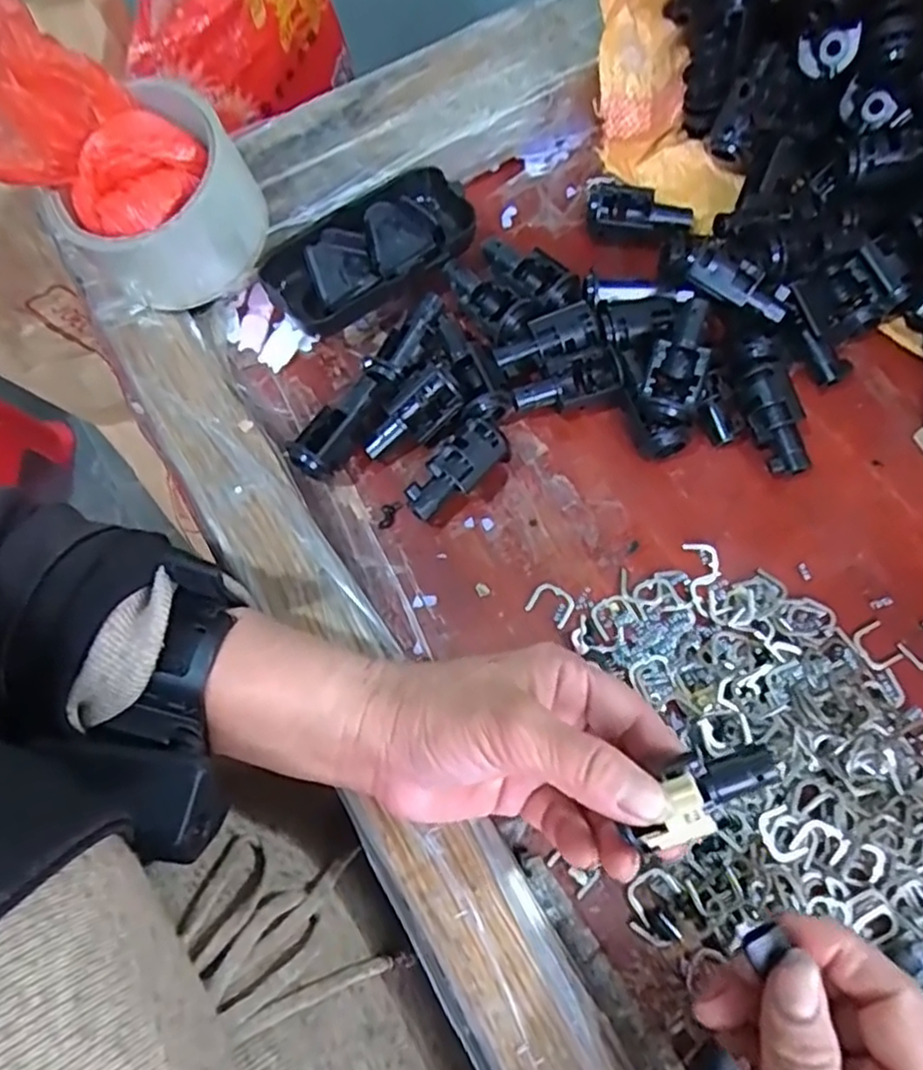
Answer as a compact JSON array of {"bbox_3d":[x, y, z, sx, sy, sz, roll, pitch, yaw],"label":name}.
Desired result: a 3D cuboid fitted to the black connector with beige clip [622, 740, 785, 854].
[{"bbox_3d":[0.075,0.082,0.219,0.051,0.016,0.022,-34,74,-2],"label":"black connector with beige clip"}]

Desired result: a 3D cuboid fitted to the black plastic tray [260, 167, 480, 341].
[{"bbox_3d":[-0.044,-0.144,0.358,0.109,0.026,0.050,-37,73,-10],"label":"black plastic tray"}]

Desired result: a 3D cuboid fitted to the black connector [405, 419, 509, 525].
[{"bbox_3d":[-0.002,-0.028,0.318,0.053,0.027,0.022,-43,74,-12],"label":"black connector"}]

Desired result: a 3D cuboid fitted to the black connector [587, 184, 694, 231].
[{"bbox_3d":[0.093,-0.170,0.366,0.053,0.018,0.026,0,70,3],"label":"black connector"}]

